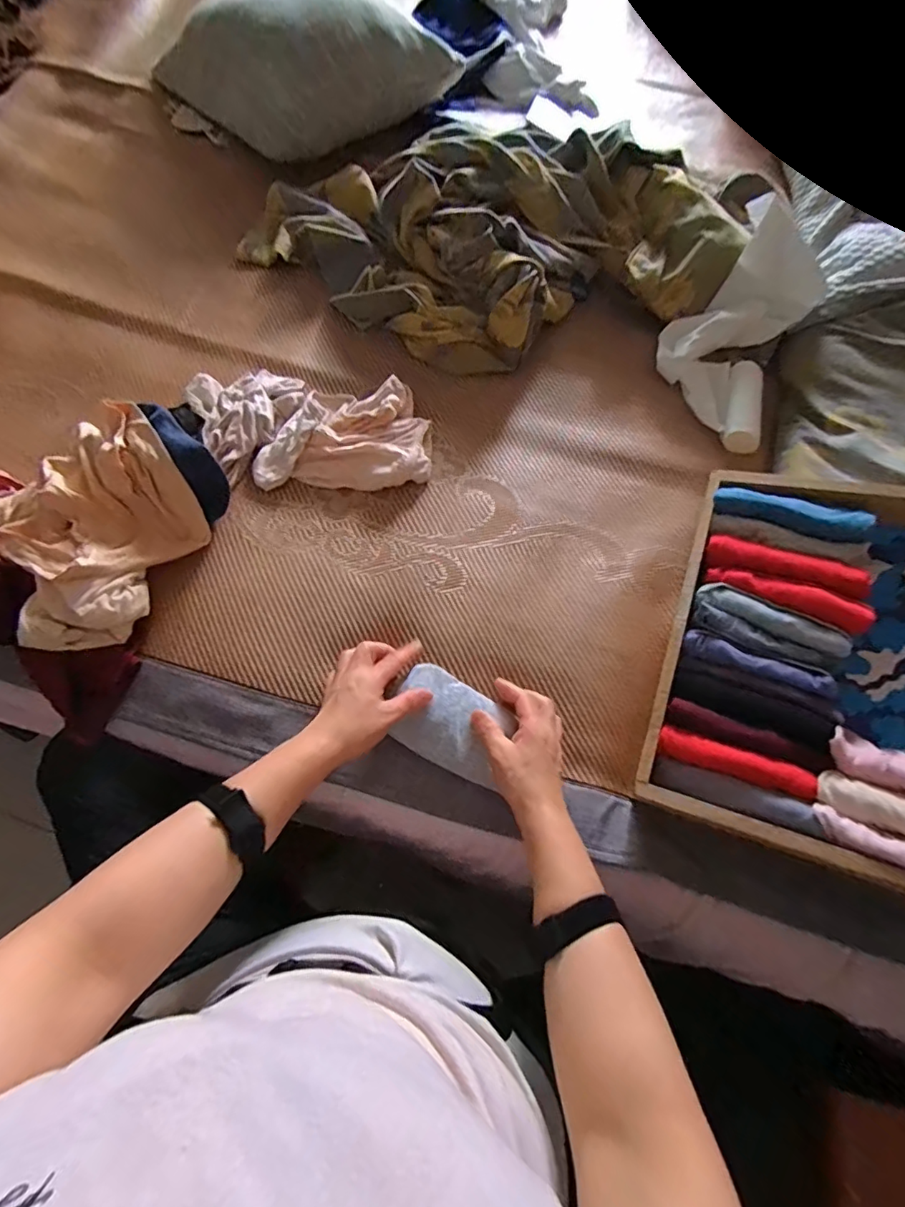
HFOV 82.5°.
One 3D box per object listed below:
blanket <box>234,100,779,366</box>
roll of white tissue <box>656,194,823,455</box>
[{"bbox_3d":[0.064,-0.569,0.776,0.646,0.104,0.497,36,69,10],"label":"blanket"},{"bbox_3d":[0.397,-0.379,0.724,0.168,0.101,0.320,25,84,8],"label":"roll of white tissue"}]

